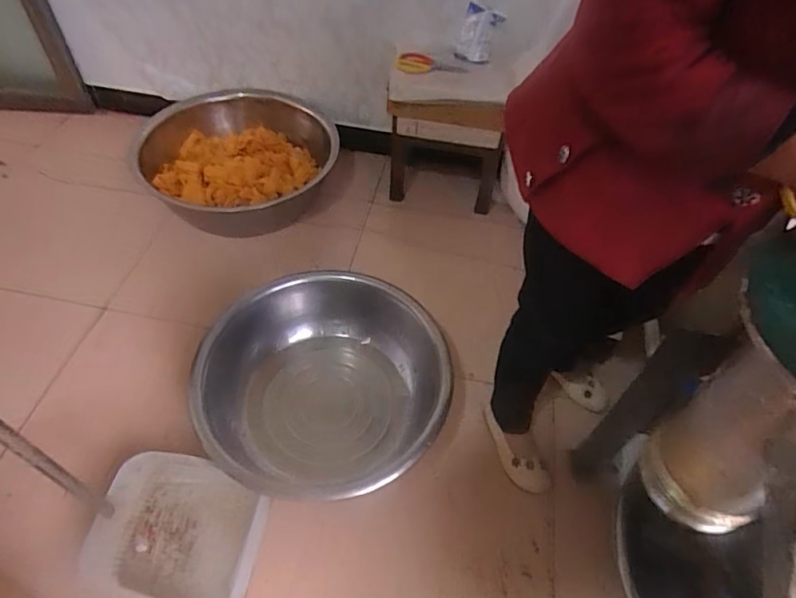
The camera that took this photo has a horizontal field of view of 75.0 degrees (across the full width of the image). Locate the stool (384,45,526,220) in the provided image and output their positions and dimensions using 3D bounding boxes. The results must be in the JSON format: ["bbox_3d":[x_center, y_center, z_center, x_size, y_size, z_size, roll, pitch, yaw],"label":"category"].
[{"bbox_3d":[0.136,-0.501,1.593,0.371,0.429,0.247,11,52,5],"label":"stool"}]

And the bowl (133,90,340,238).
[{"bbox_3d":[-0.549,-0.437,1.672,0.670,0.173,0.532,10,52,5],"label":"bowl"}]

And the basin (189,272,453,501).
[{"bbox_3d":[-0.174,0.186,1.202,0.556,0.176,0.553,26,55,16],"label":"basin"}]

